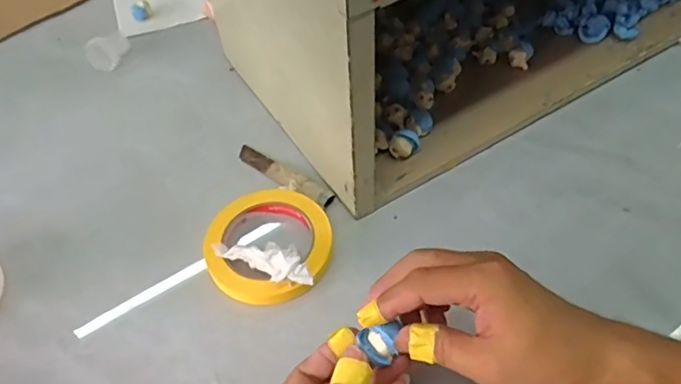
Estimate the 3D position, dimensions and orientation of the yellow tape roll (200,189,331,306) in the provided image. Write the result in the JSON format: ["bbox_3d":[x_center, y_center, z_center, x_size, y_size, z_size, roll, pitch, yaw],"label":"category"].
[{"bbox_3d":[-0.062,0.043,0.488,0.109,0.022,0.111,-3,52,3],"label":"yellow tape roll"}]

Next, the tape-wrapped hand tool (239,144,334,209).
[{"bbox_3d":[-0.057,-0.016,0.545,0.117,0.011,0.024,29,53,29],"label":"tape-wrapped hand tool"}]

